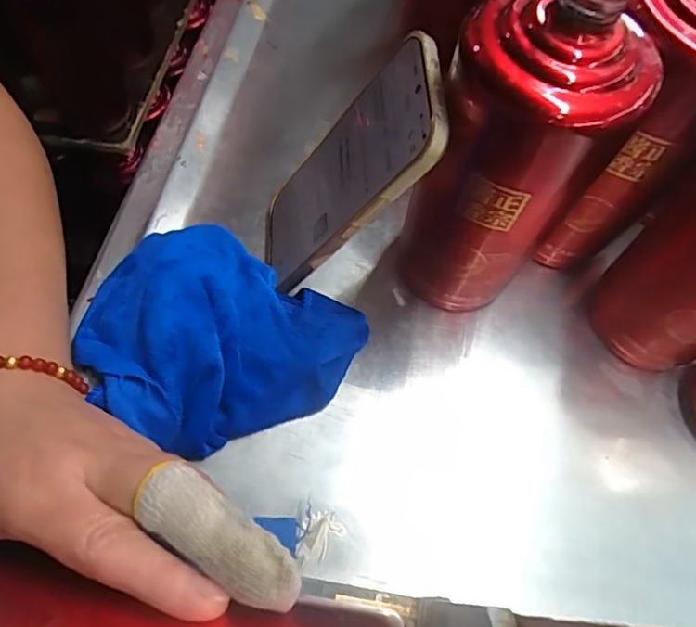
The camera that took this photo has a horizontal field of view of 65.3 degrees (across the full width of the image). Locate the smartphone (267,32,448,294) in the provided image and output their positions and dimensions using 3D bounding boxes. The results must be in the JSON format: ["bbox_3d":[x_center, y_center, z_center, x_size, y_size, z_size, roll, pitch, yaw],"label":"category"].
[{"bbox_3d":[-0.005,-0.075,0.300,0.008,0.159,0.077,12,60,-32],"label":"smartphone"}]

